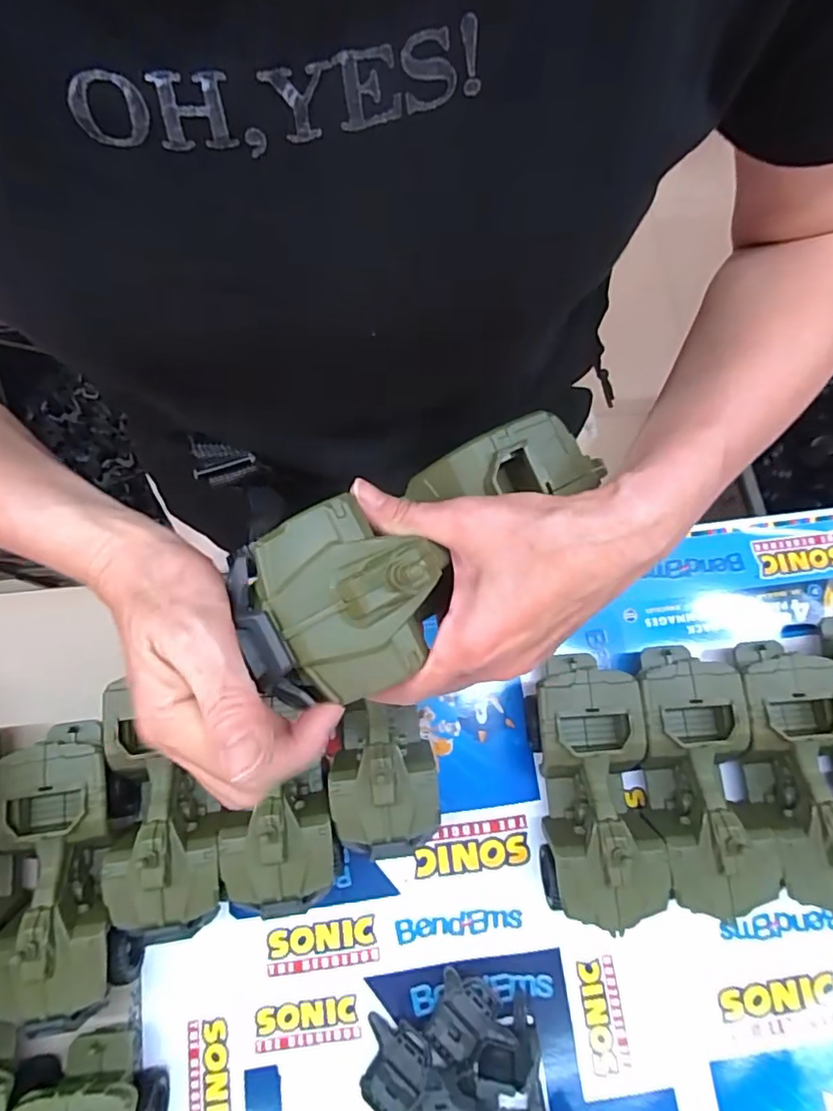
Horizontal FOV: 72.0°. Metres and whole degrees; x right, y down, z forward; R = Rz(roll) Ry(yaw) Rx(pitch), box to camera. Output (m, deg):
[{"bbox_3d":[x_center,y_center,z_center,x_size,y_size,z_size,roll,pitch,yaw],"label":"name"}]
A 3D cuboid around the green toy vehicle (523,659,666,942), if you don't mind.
[{"bbox_3d":[0.132,0.171,0.439,0.078,0.080,0.178,-4,75,-2],"label":"green toy vehicle"}]

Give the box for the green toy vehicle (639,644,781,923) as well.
[{"bbox_3d":[0.212,0.167,0.445,0.084,0.076,0.187,-5,75,-2],"label":"green toy vehicle"}]

